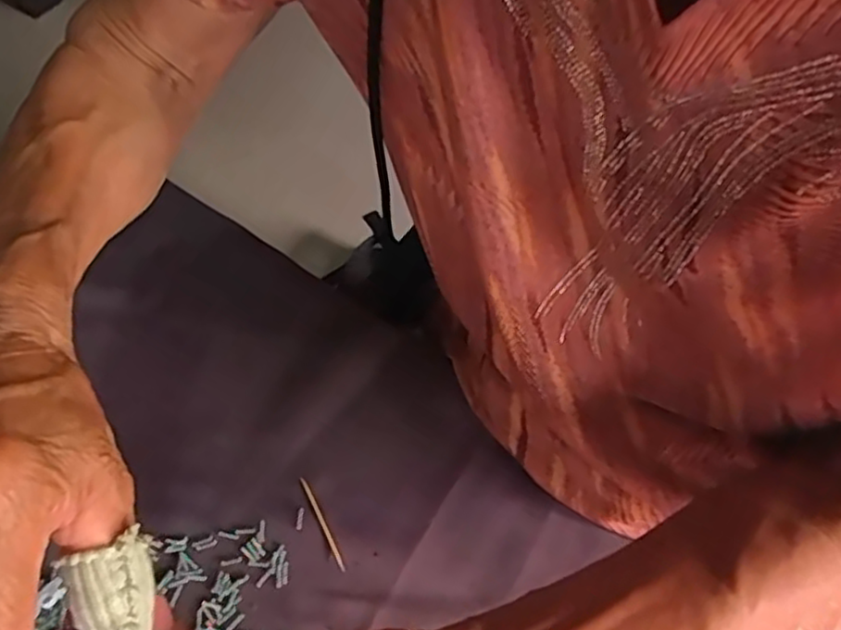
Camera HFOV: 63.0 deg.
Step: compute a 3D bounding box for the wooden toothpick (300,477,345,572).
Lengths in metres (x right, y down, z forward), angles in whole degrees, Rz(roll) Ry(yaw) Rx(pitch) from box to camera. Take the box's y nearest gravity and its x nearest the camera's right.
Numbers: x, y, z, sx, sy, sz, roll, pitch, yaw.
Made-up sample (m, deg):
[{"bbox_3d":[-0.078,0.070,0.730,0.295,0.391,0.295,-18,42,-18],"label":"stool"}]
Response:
[{"bbox_3d":[-0.058,0.121,0.403,0.004,0.004,0.060,-26,61,-12],"label":"wooden toothpick"}]

